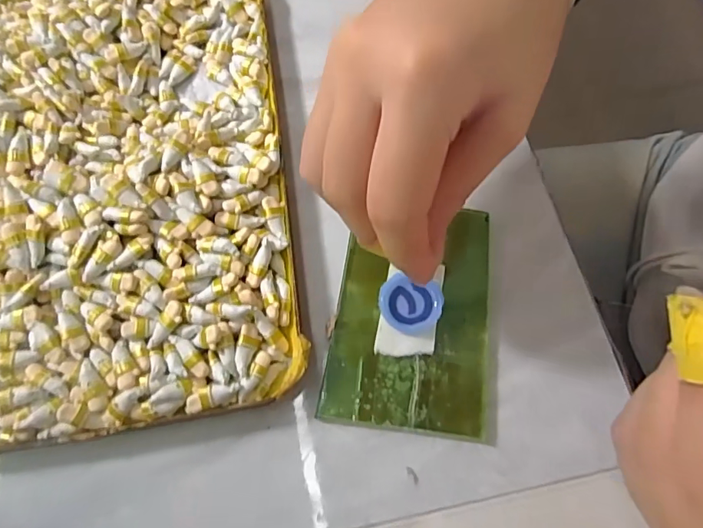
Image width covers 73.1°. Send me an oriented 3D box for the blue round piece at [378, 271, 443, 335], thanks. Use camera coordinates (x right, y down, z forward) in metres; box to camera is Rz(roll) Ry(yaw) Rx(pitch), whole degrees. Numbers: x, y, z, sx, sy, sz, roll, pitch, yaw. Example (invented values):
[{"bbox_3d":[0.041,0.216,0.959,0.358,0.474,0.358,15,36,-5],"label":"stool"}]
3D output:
[{"bbox_3d":[0.026,0.018,0.207,0.026,0.004,0.025,-1,71,2],"label":"blue round piece"}]

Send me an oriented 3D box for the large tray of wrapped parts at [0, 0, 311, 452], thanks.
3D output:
[{"bbox_3d":[-0.133,-0.044,0.226,0.197,0.024,0.238,-9,71,-1],"label":"large tray of wrapped parts"}]

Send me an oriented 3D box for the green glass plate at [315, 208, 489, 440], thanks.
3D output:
[{"bbox_3d":[0.027,0.021,0.211,0.067,0.005,0.099,7,72,5],"label":"green glass plate"}]

